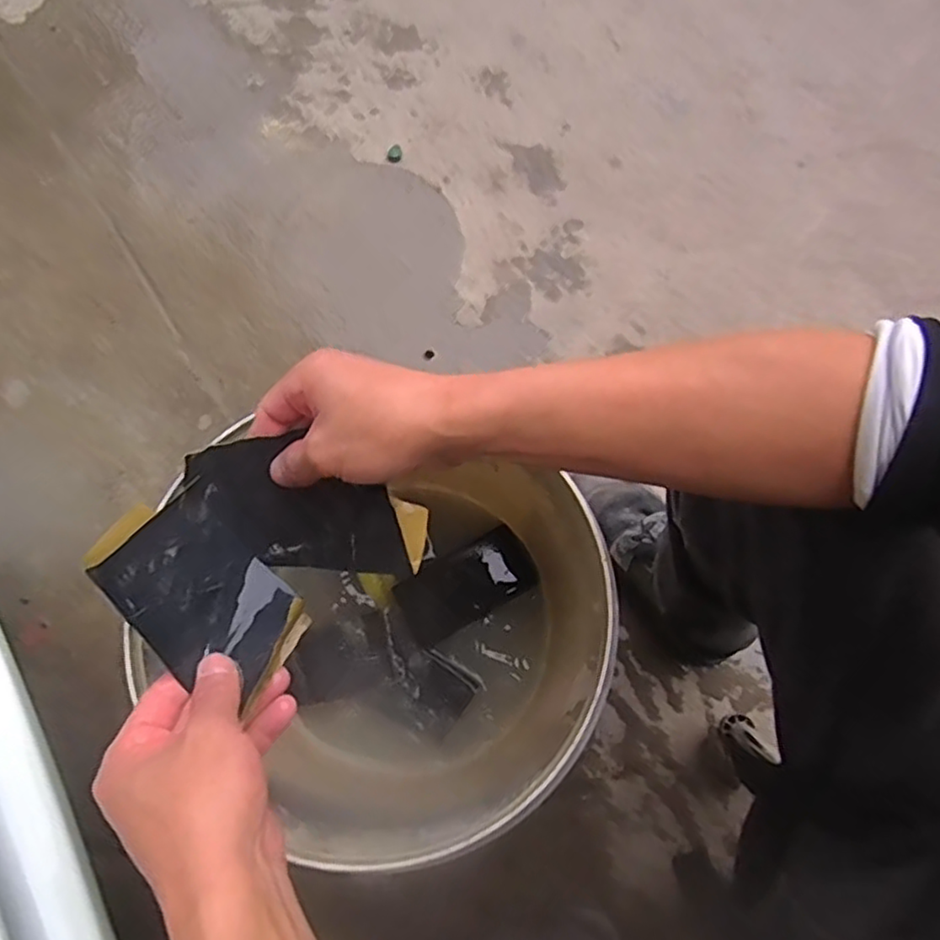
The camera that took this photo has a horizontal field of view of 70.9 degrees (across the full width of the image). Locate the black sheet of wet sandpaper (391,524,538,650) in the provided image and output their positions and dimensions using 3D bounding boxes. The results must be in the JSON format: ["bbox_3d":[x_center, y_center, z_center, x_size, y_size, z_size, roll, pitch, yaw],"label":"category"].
[{"bbox_3d":[-0.004,0.115,0.668,0.139,0.006,0.072,-30,75,-4],"label":"black sheet of wet sandpaper"}]

